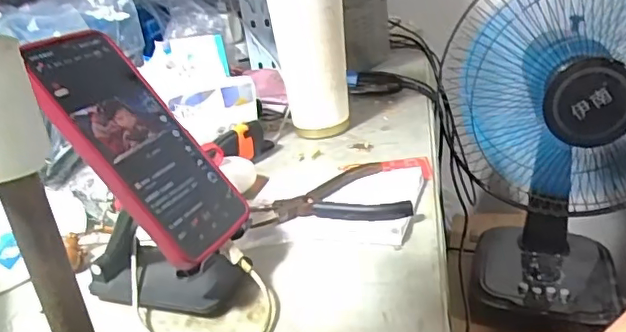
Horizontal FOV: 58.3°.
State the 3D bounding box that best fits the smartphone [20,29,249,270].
[{"bbox_3d":[-0.115,-0.015,0.370,0.009,0.167,0.080,-37,3,34],"label":"smartphone"}]

